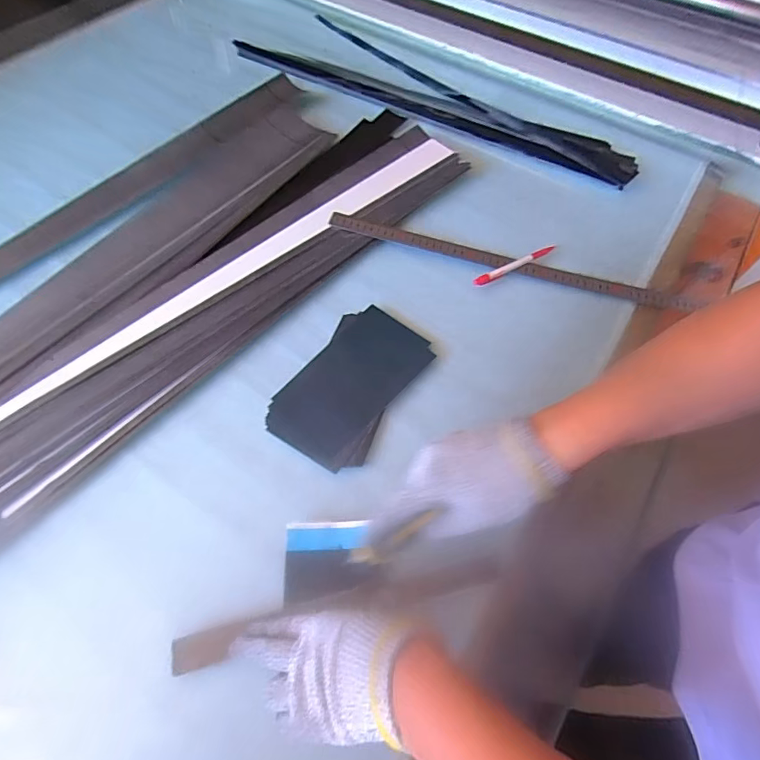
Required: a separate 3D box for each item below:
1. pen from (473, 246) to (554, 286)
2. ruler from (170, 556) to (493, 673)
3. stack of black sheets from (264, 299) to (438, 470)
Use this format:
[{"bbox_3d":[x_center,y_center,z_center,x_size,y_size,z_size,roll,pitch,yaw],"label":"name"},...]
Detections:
[{"bbox_3d":[0.181,-0.153,0.609,0.131,0.015,0.013,-27,66,-15],"label":"pen"},{"bbox_3d":[-0.035,0.205,0.408,0.288,0.007,0.030,-12,64,-5],"label":"ruler"},{"bbox_3d":[-0.030,0.001,0.525,0.117,0.013,0.198,29,65,14],"label":"stack of black sheets"}]

